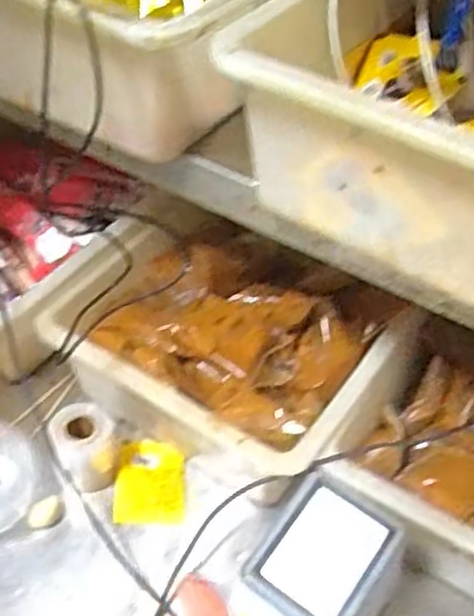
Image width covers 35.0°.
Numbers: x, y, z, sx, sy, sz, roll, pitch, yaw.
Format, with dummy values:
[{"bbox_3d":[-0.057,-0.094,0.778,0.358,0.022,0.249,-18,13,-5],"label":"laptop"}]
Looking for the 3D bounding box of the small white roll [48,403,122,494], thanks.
[{"bbox_3d":[-0.131,0.121,0.654,0.058,0.057,0.053,-4,46,-8],"label":"small white roll"}]

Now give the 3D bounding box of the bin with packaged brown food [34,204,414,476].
[{"bbox_3d":[-0.017,0.045,0.699,0.278,0.114,0.213,26,50,20],"label":"bin with packaged brown food"}]

